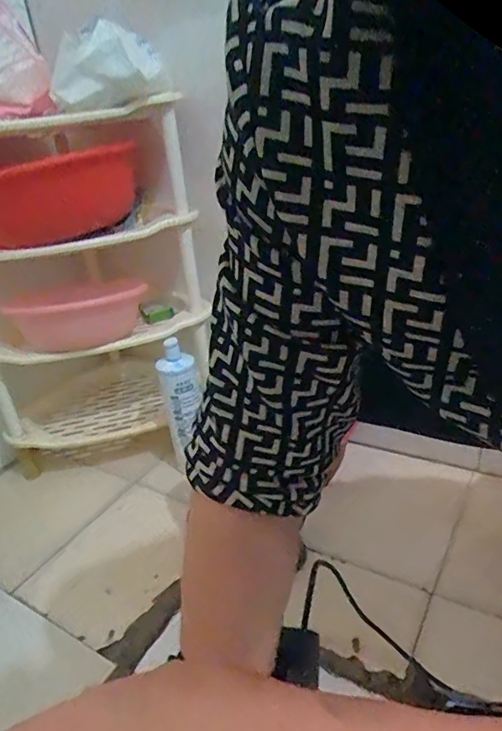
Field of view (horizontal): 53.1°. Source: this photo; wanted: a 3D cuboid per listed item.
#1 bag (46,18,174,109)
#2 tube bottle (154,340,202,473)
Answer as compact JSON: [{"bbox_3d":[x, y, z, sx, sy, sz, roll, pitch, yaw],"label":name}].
[{"bbox_3d":[-0.232,-0.483,0.813,0.181,0.111,0.124,-10,27,-6],"label":"bag"},{"bbox_3d":[-0.136,0.074,1.003,0.059,0.245,0.067,12,33,35],"label":"tube bottle"}]

